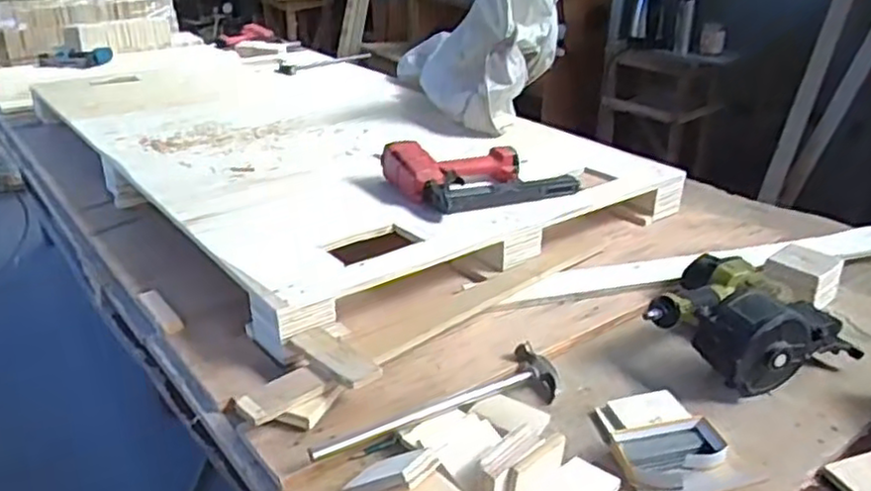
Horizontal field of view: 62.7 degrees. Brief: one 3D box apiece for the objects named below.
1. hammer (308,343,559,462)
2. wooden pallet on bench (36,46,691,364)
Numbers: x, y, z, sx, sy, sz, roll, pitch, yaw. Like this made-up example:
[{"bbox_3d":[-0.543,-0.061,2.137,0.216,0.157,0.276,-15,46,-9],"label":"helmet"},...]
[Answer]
[{"bbox_3d":[0.009,0.207,0.917,0.360,0.029,0.089,-15,31,-29],"label":"hammer"},{"bbox_3d":[-0.335,-0.290,1.625,0.791,0.085,1.544,-19,33,-35],"label":"wooden pallet on bench"}]

